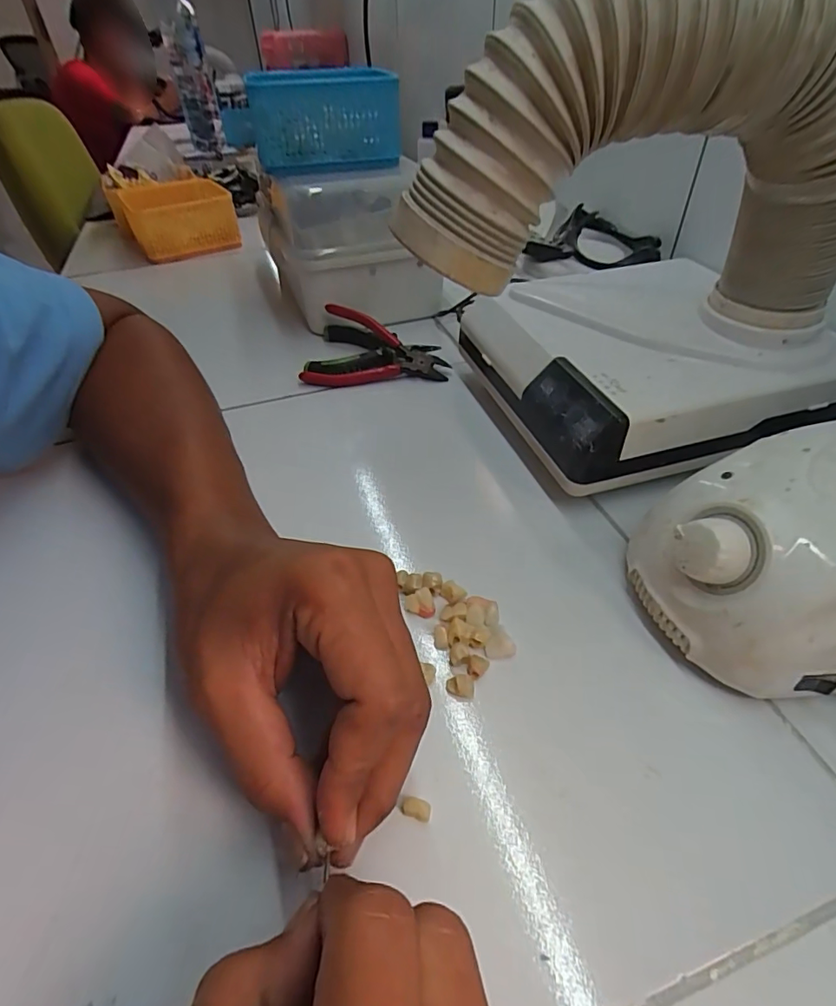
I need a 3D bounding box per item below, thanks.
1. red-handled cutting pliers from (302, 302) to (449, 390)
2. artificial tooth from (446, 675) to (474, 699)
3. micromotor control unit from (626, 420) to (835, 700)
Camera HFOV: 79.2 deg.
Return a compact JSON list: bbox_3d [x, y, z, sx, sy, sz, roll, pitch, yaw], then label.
[{"bbox_3d":[-0.040,-0.147,0.463,0.128,0.041,0.085,-4,44,-1],"label":"red-handled cutting pliers"},{"bbox_3d":[0.020,0.085,0.235,0.013,0.005,0.009,3,44,6],"label":"artificial tooth"},{"bbox_3d":[0.181,0.023,0.235,0.136,0.078,0.103,-9,44,-6],"label":"micromotor control unit"}]

